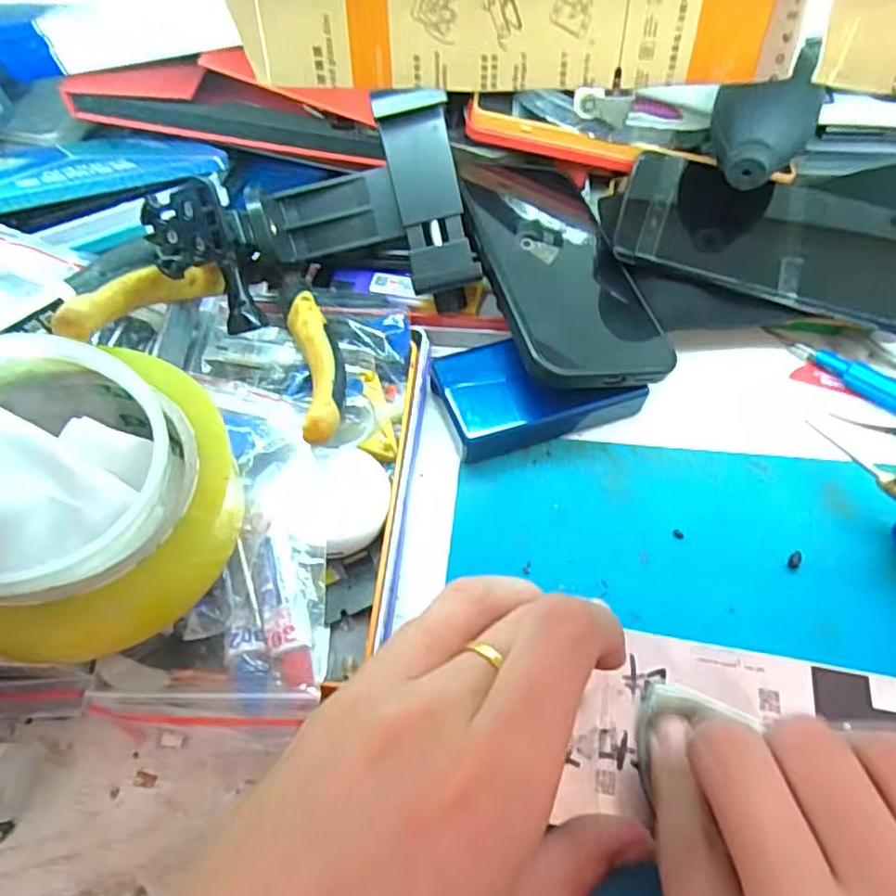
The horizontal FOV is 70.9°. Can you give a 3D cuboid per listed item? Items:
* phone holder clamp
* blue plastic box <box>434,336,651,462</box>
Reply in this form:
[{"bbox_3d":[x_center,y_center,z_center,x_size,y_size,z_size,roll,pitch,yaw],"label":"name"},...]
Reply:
[{"bbox_3d":[-0.059,-0.101,0.283,0.133,0.074,0.072,-16,59,-9],"label":"phone holder clamp"},{"bbox_3d":[0.039,-0.029,0.286,0.087,0.020,0.049,-16,58,-9],"label":"blue plastic box"}]

